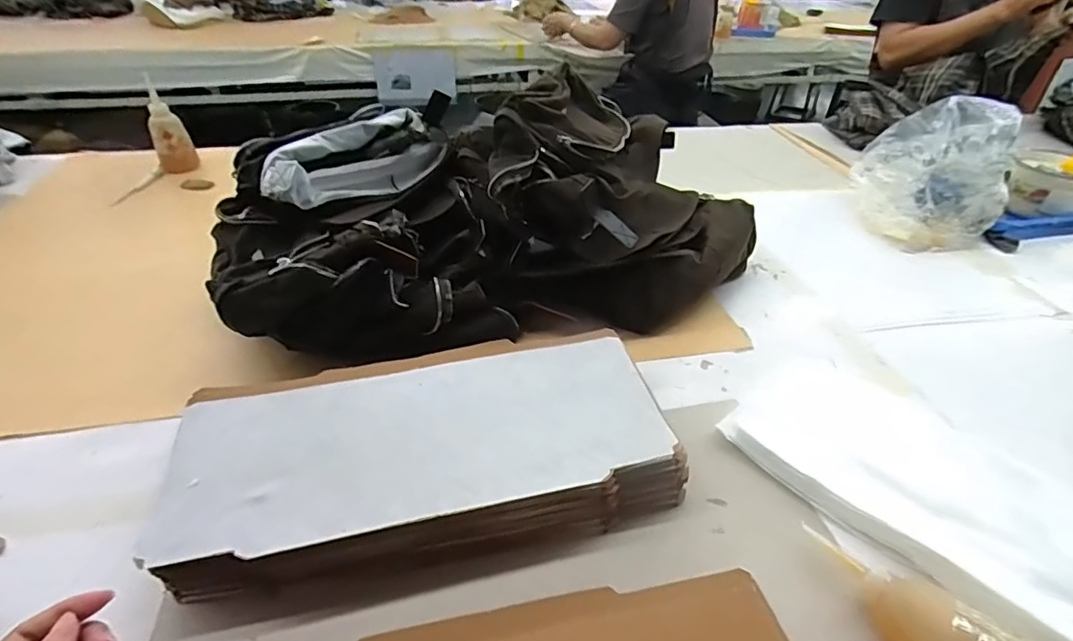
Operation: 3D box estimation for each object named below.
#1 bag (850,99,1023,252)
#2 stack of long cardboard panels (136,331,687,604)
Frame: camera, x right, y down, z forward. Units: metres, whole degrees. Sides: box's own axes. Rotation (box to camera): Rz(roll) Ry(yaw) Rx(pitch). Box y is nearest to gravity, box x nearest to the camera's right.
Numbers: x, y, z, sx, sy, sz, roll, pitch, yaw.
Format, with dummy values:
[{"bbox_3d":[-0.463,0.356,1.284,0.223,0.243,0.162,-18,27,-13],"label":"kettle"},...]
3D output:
[{"bbox_3d":[0.659,-0.249,0.892,0.223,0.178,0.213,21,43,24],"label":"bag"},{"bbox_3d":[-0.095,0.121,0.493,0.421,0.071,0.212,-10,40,-13],"label":"stack of long cardboard panels"}]

